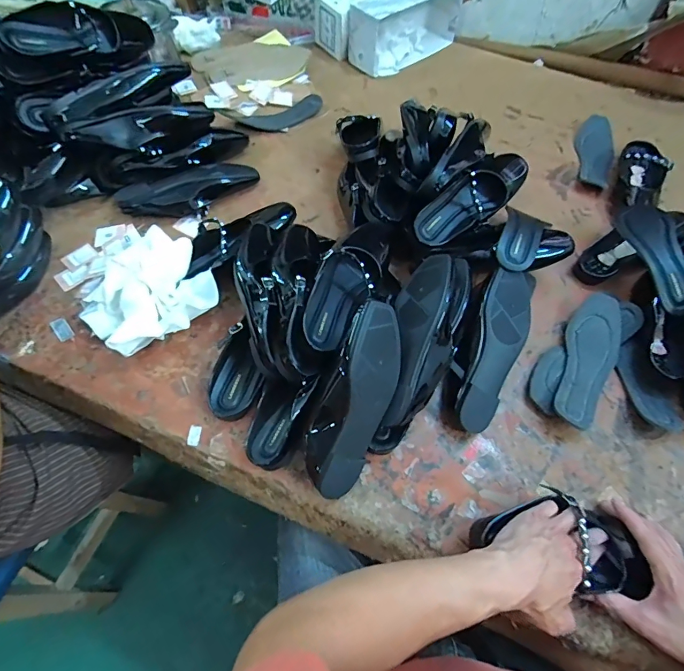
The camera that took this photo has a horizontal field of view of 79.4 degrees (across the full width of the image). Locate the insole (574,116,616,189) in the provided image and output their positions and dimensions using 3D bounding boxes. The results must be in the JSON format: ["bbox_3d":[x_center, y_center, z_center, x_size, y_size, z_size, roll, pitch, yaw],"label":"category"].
[{"bbox_3d":[0.528,-0.386,0.859,0.075,0.015,0.221,13,60,15],"label":"insole"}]

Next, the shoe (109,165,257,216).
[{"bbox_3d":[-0.261,-0.252,0.717,0.232,0.042,0.069,-24,66,-16],"label":"shoe"}]

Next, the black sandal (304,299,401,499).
[{"bbox_3d":[0.013,0.073,0.488,0.083,0.062,0.226,20,98,6],"label":"black sandal"}]

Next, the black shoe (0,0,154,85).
[{"bbox_3d":[-0.450,-0.499,0.690,0.252,0.073,0.089,-22,66,-15],"label":"black shoe"}]

